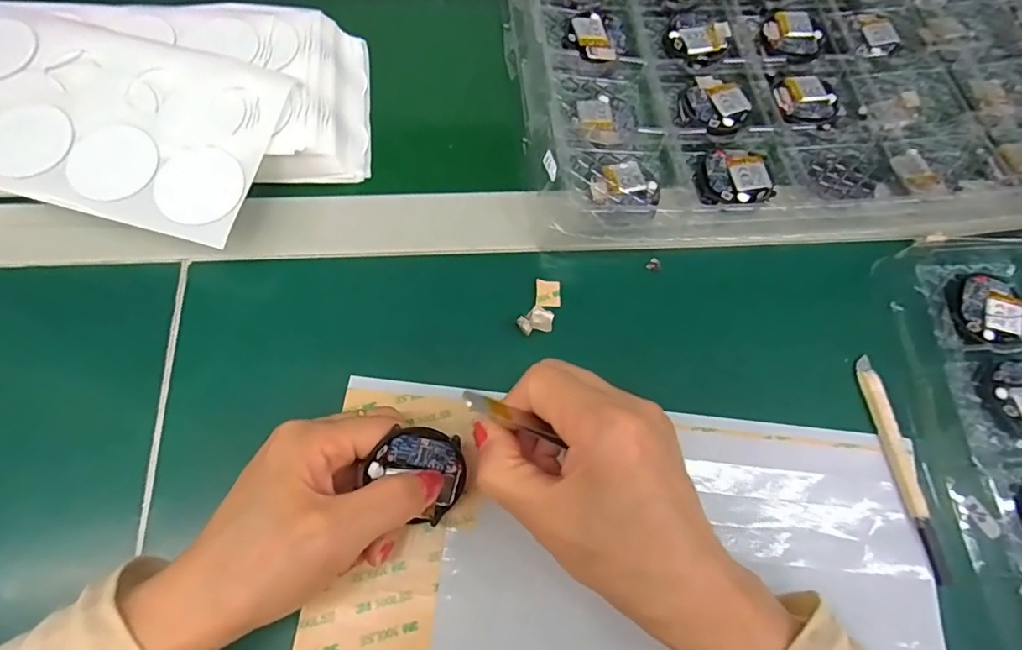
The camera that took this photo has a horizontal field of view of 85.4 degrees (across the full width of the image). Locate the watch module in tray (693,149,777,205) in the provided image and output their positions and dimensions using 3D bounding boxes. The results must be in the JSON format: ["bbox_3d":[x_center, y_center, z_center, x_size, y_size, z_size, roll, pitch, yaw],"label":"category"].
[{"bbox_3d":[0.132,-0.088,0.327,0.044,0.008,0.037,2,70,-2],"label":"watch module in tray"}]

